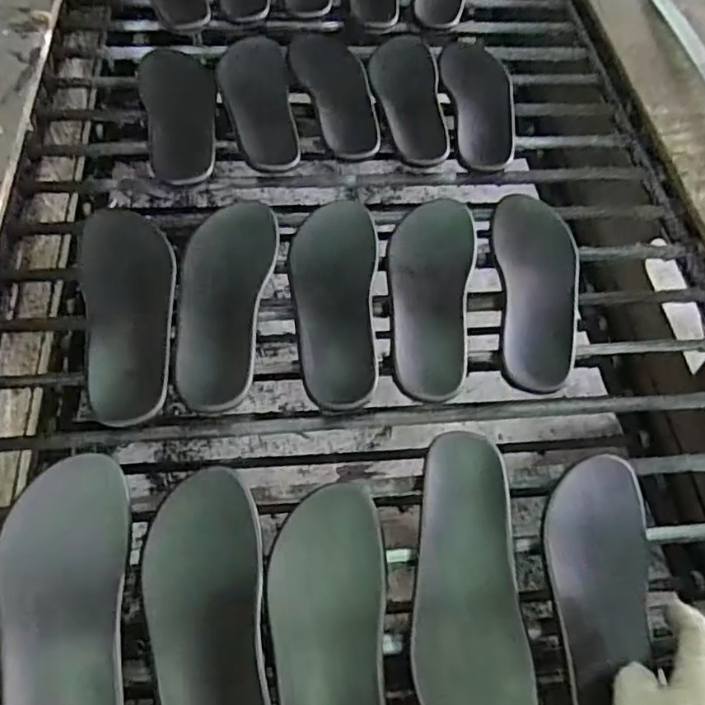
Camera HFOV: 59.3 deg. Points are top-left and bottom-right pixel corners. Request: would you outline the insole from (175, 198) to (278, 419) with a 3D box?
[{"bbox_3d":[-0.134,-0.063,0.630,0.089,0.015,0.251,7,61,-1],"label":"insole"}]

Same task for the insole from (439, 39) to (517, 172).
[{"bbox_3d":[0.173,-0.340,0.846,0.091,0.026,0.275,2,61,-4],"label":"insole"}]

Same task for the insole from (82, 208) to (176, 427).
[{"bbox_3d":[-0.222,-0.043,0.618,0.086,0.018,0.243,-9,62,-9],"label":"insole"}]

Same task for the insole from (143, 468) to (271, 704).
[{"bbox_3d":[-0.110,0.212,0.464,0.088,0.016,0.255,-6,62,-8],"label":"insole"}]

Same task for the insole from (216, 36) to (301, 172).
[{"bbox_3d":[-0.124,-0.331,0.798,0.090,0.020,0.268,-6,62,-8],"label":"insole"}]

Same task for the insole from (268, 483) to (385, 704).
[{"bbox_3d":[-0.018,0.230,0.474,0.089,0.015,0.258,1,61,-4],"label":"insole"}]

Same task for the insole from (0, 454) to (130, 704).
[{"bbox_3d":[-0.206,0.197,0.448,0.091,0.023,0.244,4,53,-31],"label":"insole"}]

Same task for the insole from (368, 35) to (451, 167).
[{"bbox_3d":[0.075,-0.348,0.839,0.091,0.021,0.275,1,61,-4],"label":"insole"}]

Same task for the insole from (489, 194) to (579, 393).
[{"bbox_3d":[0.204,-0.067,0.672,0.093,0.019,0.250,5,61,-1],"label":"insole"}]

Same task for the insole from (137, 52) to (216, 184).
[{"bbox_3d":[-0.217,-0.313,0.784,0.090,0.010,0.255,-12,63,-11],"label":"insole"}]

